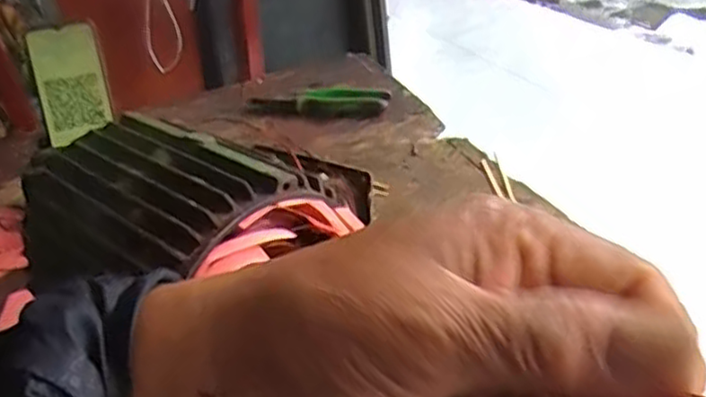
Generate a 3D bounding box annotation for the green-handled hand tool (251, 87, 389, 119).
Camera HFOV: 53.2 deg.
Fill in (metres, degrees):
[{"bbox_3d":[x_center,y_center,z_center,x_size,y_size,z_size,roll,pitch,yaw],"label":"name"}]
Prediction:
[{"bbox_3d":[-0.047,-0.131,0.948,0.190,0.022,0.050,3,32,18],"label":"green-handled hand tool"}]

